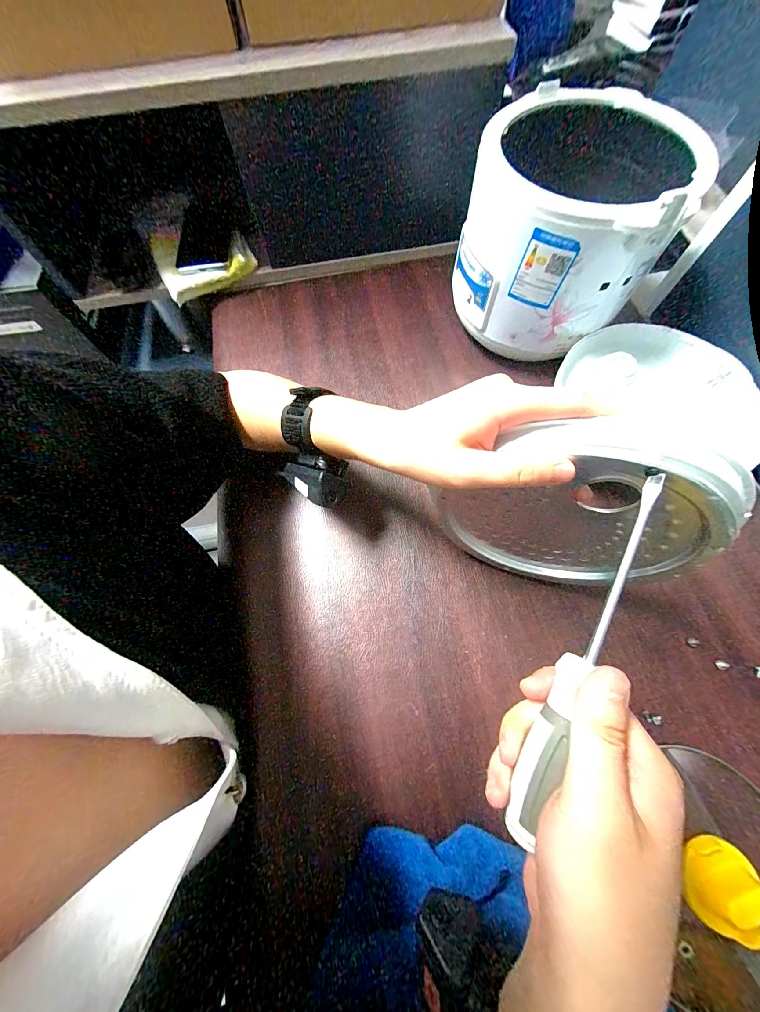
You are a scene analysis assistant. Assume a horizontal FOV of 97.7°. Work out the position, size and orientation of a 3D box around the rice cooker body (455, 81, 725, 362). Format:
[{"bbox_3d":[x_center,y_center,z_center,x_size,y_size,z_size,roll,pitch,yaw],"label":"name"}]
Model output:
[{"bbox_3d":[0.197,-0.313,0.363,0.202,0.132,0.218,12,69,6],"label":"rice cooker body"}]

